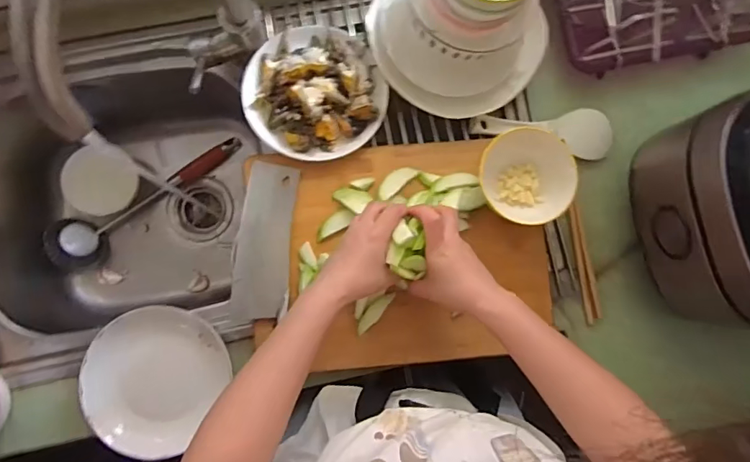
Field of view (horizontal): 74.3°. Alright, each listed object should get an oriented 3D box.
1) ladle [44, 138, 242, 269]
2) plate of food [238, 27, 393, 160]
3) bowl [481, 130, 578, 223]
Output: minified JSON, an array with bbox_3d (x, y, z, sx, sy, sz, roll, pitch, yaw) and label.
[{"bbox_3d":[-0.370,-0.046,0.827,0.333,0.060,0.077,-28,87,-4],"label":"ladle"},{"bbox_3d":[-0.076,-0.177,0.609,0.168,0.036,0.167,-31,87,-5],"label":"plate of food"},{"bbox_3d":[0.180,-0.065,0.605,0.114,0.058,0.103,41,85,1],"label":"bowl"}]

